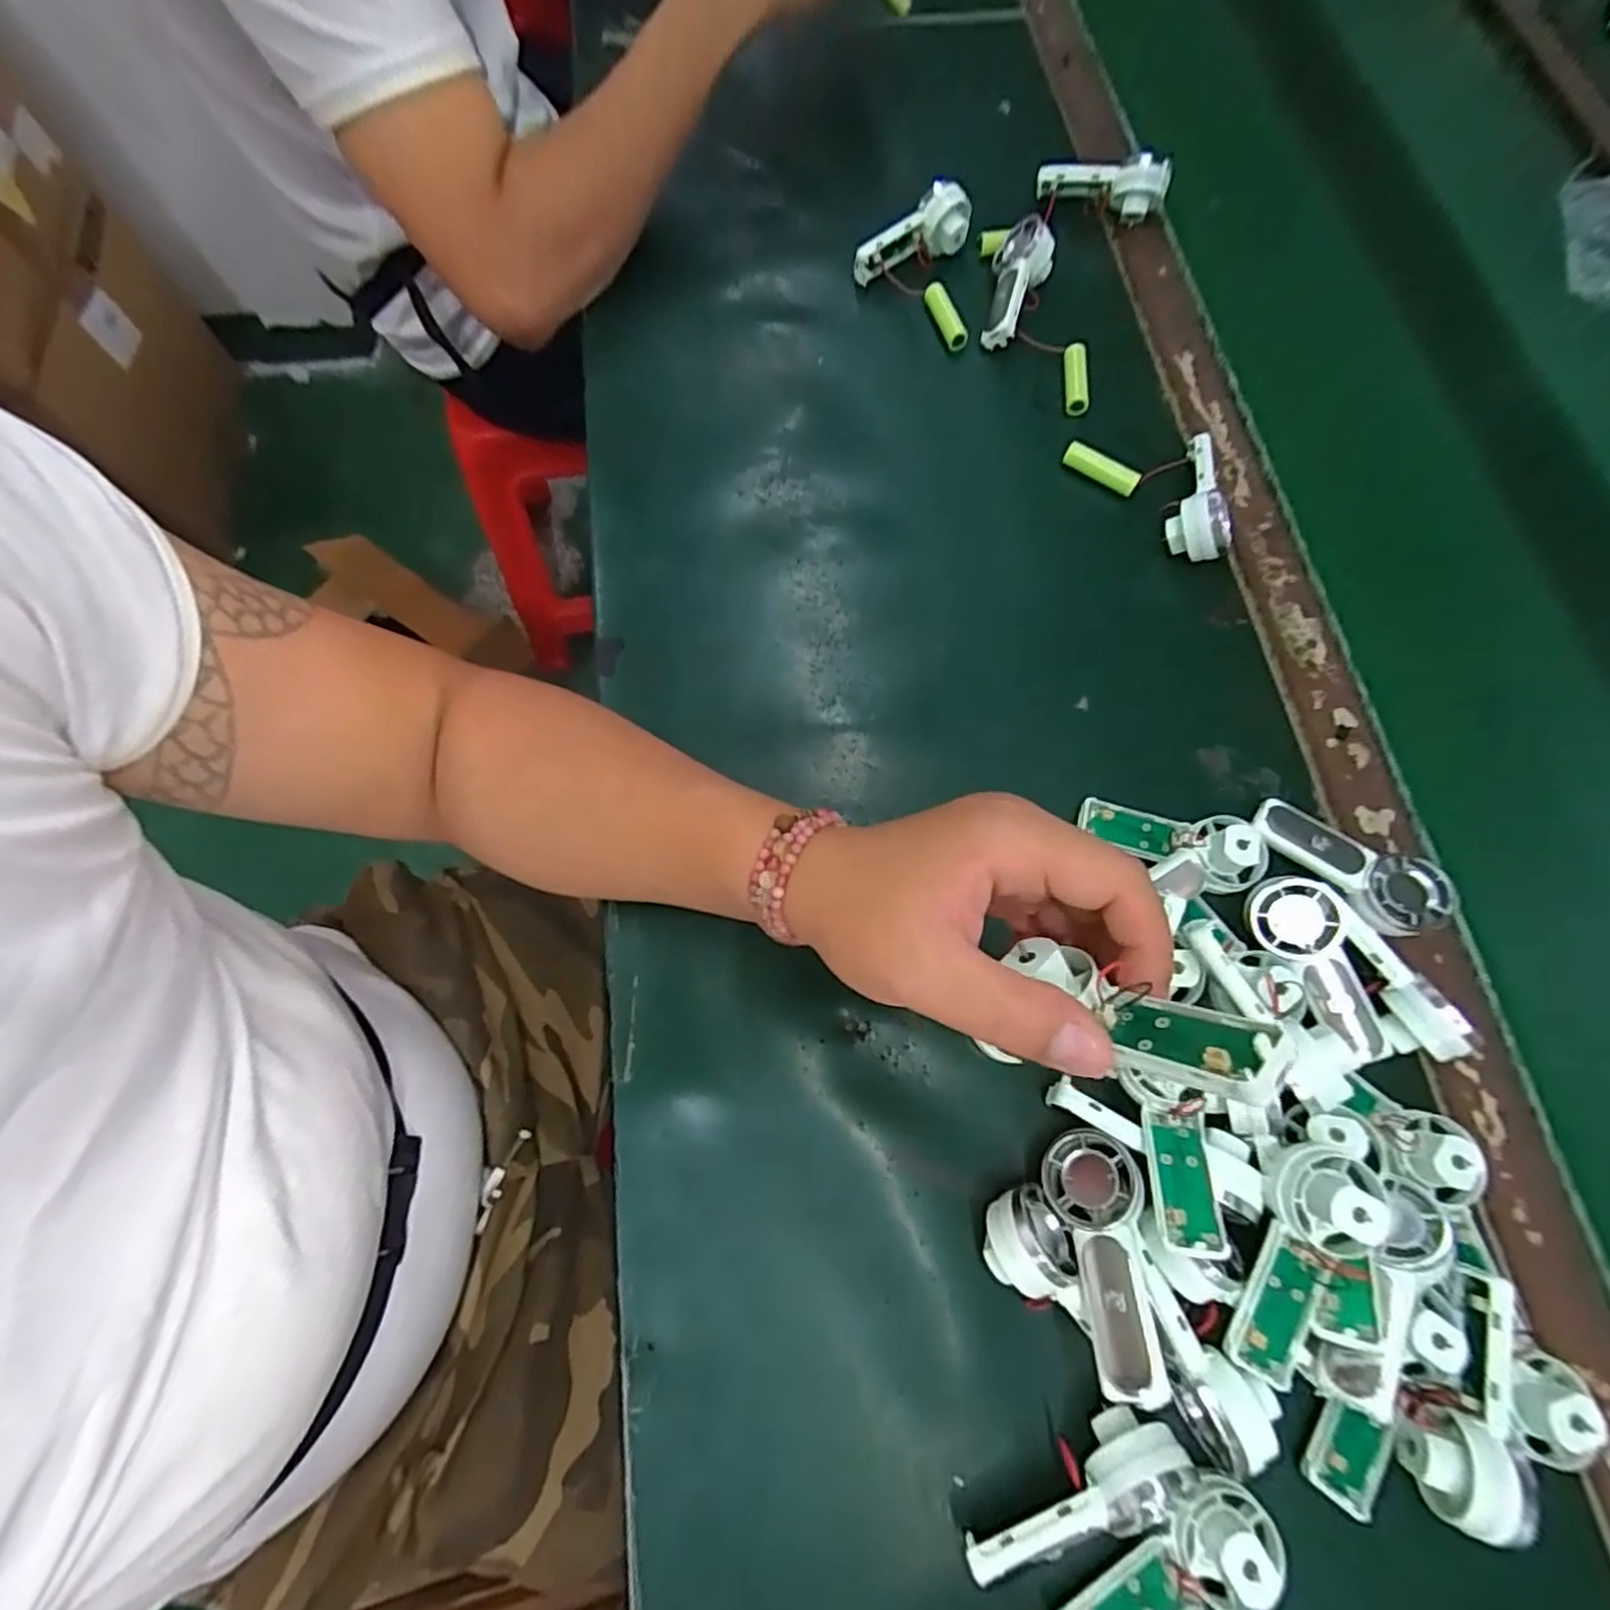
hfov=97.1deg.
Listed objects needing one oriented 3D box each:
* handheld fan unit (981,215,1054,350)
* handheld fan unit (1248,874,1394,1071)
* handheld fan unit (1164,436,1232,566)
[{"bbox_3d":[0.142,-0.350,0.477,0.037,0.033,0.084,15,91,5],"label":"handheld fan unit"},{"bbox_3d":[0.247,0.080,0.341,0.038,0.023,0.090,-19,73,-6],"label":"handheld fan unit"},{"bbox_3d":[0.244,-0.188,0.436,0.034,0.037,0.074,17,72,5],"label":"handheld fan unit"}]

